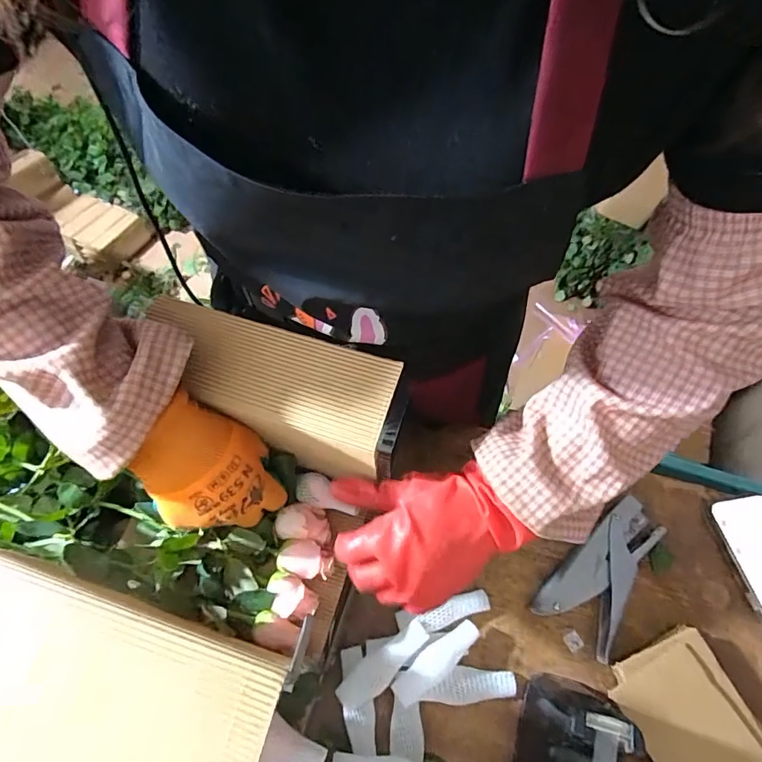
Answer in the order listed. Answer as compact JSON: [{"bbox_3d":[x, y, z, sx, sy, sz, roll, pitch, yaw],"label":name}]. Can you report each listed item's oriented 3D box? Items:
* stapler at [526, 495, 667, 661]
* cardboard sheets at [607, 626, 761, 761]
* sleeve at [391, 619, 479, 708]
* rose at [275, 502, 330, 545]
[{"bbox_3d":[0.215,0.180,0.448,0.069,0.030,0.145,33,65,19],"label":"stapler"},{"bbox_3d":[0.264,0.293,0.372,0.101,0.043,0.147,-25,62,-13],"label":"cardboard sheets"},{"bbox_3d":[0.049,0.240,0.393,0.087,0.013,0.026,-35,65,-18],"label":"sleeve"},{"bbox_3d":[-0.067,0.123,0.397,0.045,0.029,0.031,4,59,3],"label":"rose"}]

